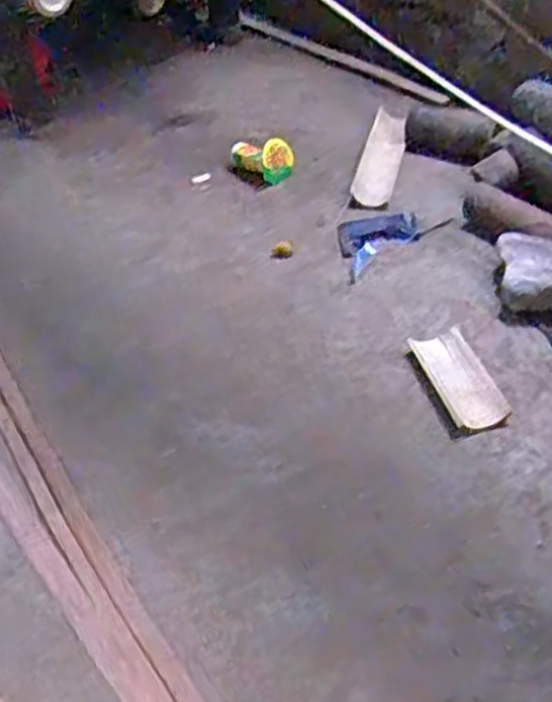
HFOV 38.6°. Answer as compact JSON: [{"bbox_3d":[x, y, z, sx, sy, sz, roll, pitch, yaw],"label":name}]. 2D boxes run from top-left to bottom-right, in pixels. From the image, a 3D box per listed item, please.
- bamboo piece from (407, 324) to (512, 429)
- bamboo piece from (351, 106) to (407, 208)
[{"bbox_3d":[0.225,0.031,0.976,0.074,0.029,0.172,-12,43,-7],"label":"bamboo piece"},{"bbox_3d":[0.180,-0.322,1.357,0.072,0.043,0.219,11,62,17],"label":"bamboo piece"}]

